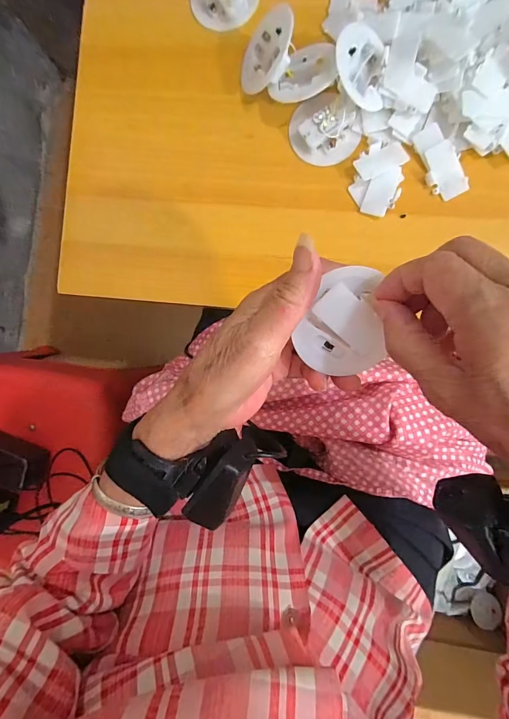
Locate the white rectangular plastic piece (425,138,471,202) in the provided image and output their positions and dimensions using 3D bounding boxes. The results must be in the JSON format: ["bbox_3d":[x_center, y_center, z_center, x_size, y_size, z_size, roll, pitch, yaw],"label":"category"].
[{"bbox_3d":[0.172,-0.170,0.314,0.027,0.009,0.047,-25,97,7],"label":"white rectangular plastic piece"}]

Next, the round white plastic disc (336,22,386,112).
[{"bbox_3d":[0.089,-0.254,0.304,0.050,0.015,0.062,-1,98,-28],"label":"round white plastic disc"}]

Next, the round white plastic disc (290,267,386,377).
[{"bbox_3d":[0.050,-0.019,0.207,0.049,0.009,0.063,-9,113,10],"label":"round white plastic disc"}]

